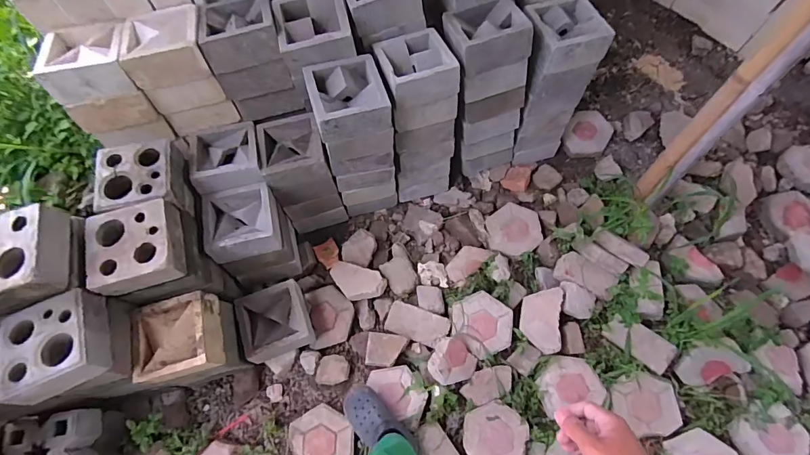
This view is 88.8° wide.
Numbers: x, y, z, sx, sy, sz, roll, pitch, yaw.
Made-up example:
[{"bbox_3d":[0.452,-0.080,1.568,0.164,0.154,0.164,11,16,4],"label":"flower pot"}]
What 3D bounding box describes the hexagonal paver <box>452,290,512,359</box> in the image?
[{"bbox_3d":[0.266,0.323,1.399,0.206,0.040,0.187,38,72,15],"label":"hexagonal paver"}]

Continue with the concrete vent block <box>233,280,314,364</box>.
[{"bbox_3d":[-0.422,0.306,1.358,0.207,0.137,0.208,-19,66,-8],"label":"concrete vent block"}]

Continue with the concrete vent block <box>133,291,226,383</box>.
[{"bbox_3d":[-0.629,0.301,1.141,0.211,0.096,0.210,-14,65,-6],"label":"concrete vent block"}]

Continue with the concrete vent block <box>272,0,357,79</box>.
[{"bbox_3d":[-0.256,-0.558,1.161,0.192,0.090,0.192,-13,65,-6],"label":"concrete vent block"}]

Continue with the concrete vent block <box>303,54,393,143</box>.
[{"bbox_3d":[-0.160,-0.367,1.181,0.207,0.106,0.189,-15,65,-6],"label":"concrete vent block"}]

